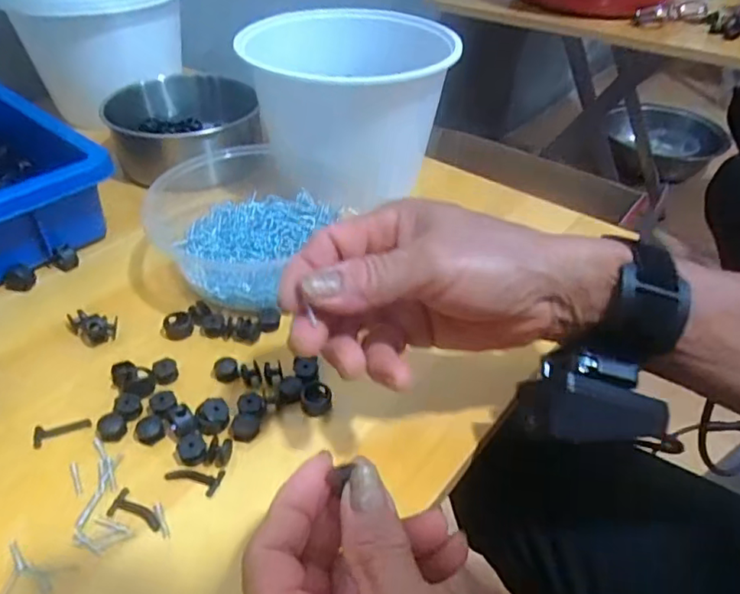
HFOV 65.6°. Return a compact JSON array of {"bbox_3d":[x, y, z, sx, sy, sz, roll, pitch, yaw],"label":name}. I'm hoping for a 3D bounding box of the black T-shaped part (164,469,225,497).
[{"bbox_3d":[-0.086,0.089,0.277,0.028,0.004,0.013,2,43,0],"label":"black T-shaped part"}]

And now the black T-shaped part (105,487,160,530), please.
[{"bbox_3d":[-0.109,0.099,0.263,0.027,0.004,0.014,27,48,24],"label":"black T-shaped part"}]

